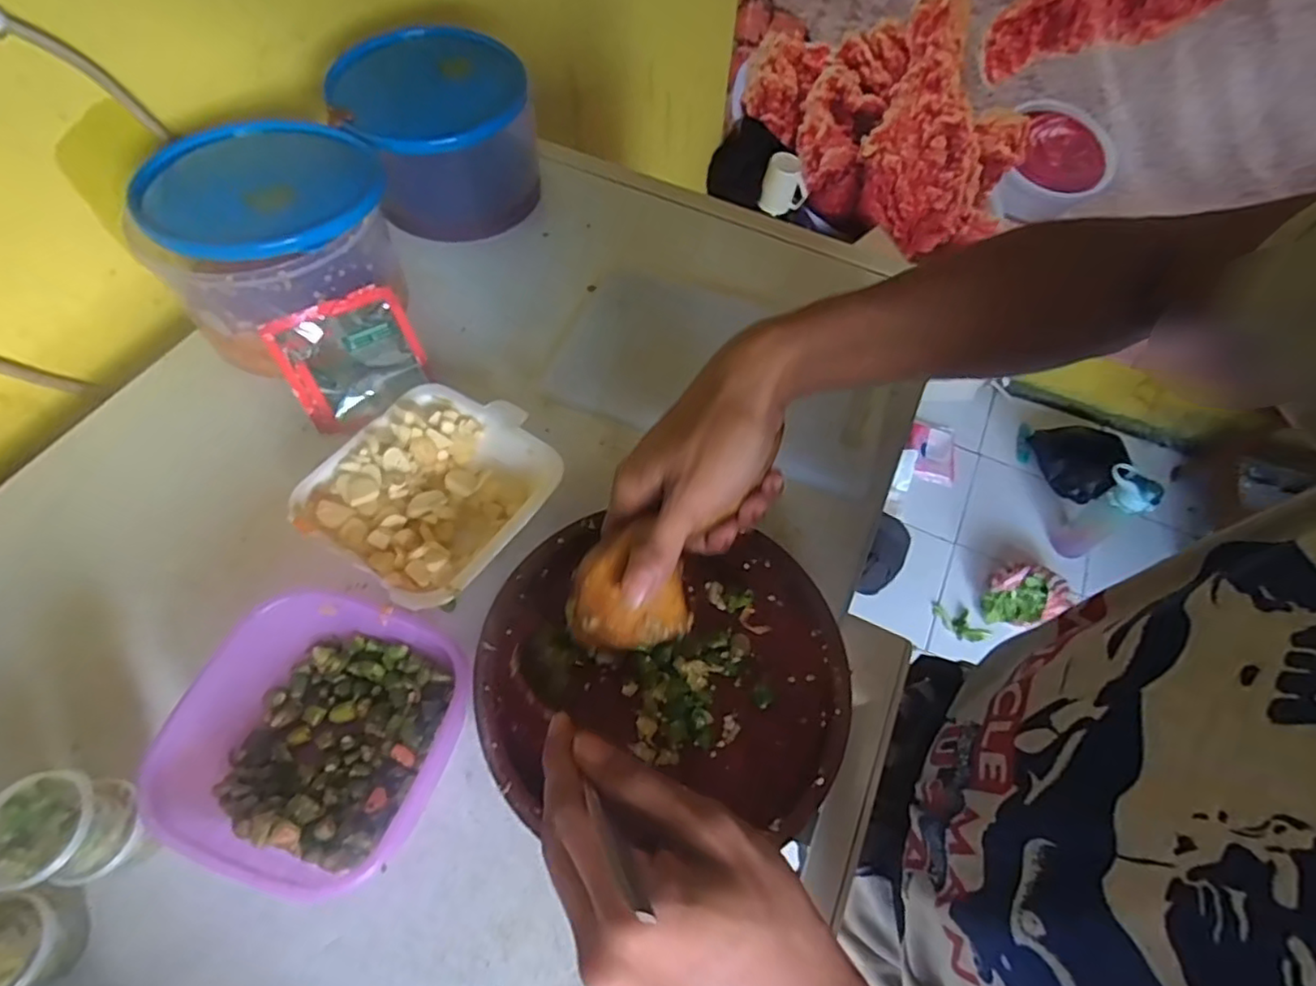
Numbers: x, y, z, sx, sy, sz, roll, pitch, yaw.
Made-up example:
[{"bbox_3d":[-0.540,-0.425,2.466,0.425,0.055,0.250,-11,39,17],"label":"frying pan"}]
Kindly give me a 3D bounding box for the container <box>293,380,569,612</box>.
[{"bbox_3d":[-0.133,-0.001,0.391,0.123,0.034,0.130,32,63,15],"label":"container"}]

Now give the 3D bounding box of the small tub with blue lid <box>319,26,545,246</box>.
[{"bbox_3d":[-0.169,-0.280,0.513,0.133,0.115,0.126,1,59,-2],"label":"small tub with blue lid"}]

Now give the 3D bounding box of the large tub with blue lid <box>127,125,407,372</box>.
[{"bbox_3d":[-0.256,-0.173,0.441,0.138,0.115,0.140,1,59,-2],"label":"large tub with blue lid"}]

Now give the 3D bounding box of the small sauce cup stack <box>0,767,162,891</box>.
[{"bbox_3d":[-0.253,0.147,0.275,0.041,0.055,0.041,2,59,-2],"label":"small sauce cup stack"}]

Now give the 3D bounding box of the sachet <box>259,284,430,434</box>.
[{"bbox_3d":[-0.205,-0.091,0.427,0.084,0.007,0.077,-31,108,-19],"label":"sachet"}]

